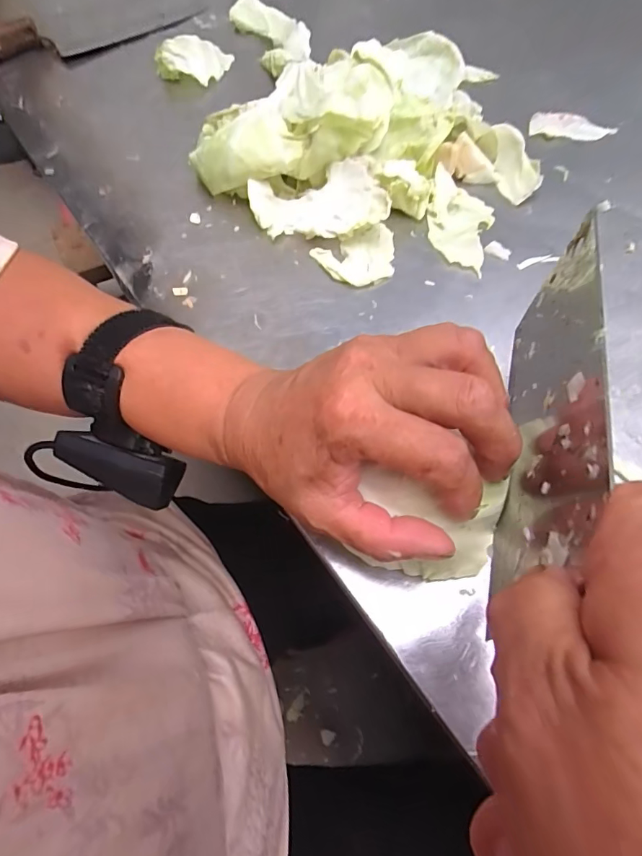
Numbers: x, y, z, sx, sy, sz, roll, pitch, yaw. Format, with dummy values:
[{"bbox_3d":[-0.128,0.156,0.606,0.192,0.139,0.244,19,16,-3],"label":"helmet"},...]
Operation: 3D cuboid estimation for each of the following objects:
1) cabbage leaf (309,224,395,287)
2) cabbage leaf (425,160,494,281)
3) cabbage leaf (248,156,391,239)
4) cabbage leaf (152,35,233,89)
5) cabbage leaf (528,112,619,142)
[{"bbox_3d":[0.032,-0.127,0.336,0.064,0.007,0.046,-23,62,-12],"label":"cabbage leaf"},{"bbox_3d":[0.106,-0.162,0.350,0.051,0.018,0.085,16,61,9],"label":"cabbage leaf"},{"bbox_3d":[-0.003,-0.168,0.344,0.097,0.031,0.066,-9,60,-4],"label":"cabbage leaf"},{"bbox_3d":[-0.131,-0.393,0.477,0.052,0.030,0.070,20,62,11],"label":"cabbage leaf"},{"bbox_3d":[0.239,-0.287,0.429,0.079,0.006,0.032,9,60,6],"label":"cabbage leaf"}]

